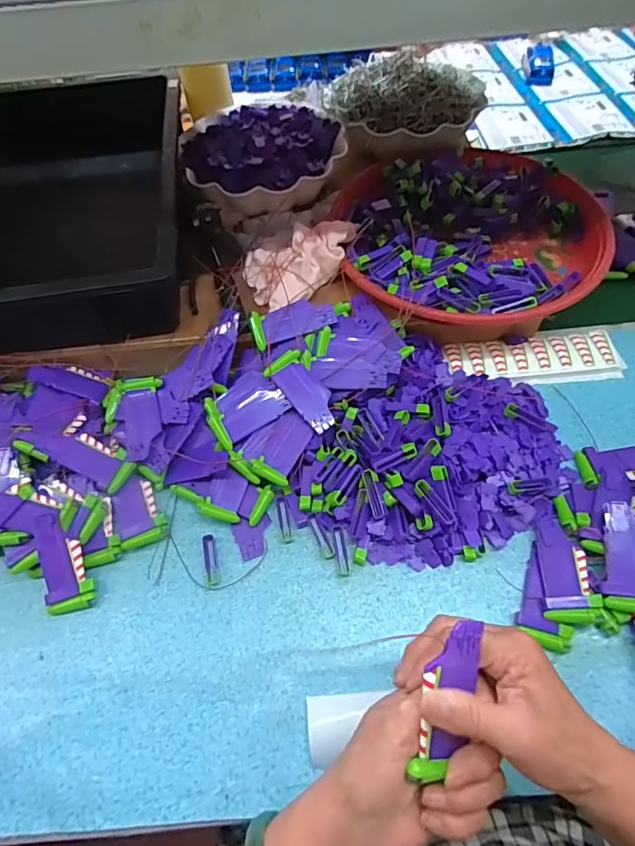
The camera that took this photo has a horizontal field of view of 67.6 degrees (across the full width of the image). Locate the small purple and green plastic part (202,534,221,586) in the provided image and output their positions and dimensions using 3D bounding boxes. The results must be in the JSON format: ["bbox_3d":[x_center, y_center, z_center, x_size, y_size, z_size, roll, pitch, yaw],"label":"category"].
[{"bbox_3d":[-0.102,0.129,0.449,0.014,0.009,0.045,-14,58,-5],"label":"small purple and green plastic part"}]

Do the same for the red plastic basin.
[{"bbox_3d":[0.181,-0.210,0.584,0.294,0.112,0.284,-2,58,3],"label":"red plastic basin"}]

